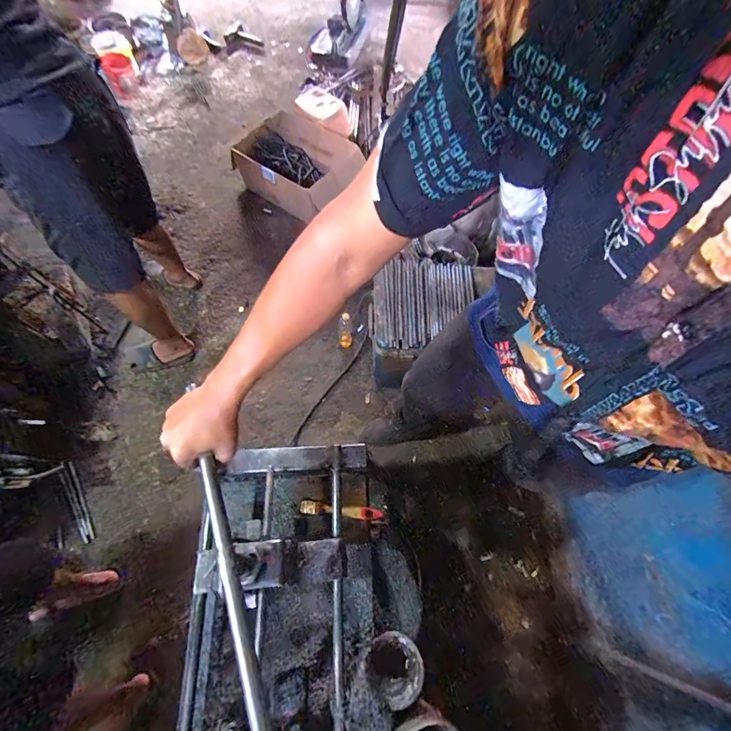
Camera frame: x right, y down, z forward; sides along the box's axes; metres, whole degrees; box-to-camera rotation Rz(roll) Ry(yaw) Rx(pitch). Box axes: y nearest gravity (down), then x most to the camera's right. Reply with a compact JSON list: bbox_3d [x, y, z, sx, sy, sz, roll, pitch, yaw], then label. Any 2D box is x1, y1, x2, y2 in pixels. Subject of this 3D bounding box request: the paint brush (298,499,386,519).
[{"bbox_3d":[-0.042,0.258,0.660,0.148,0.025,0.025,3,67,1],"label":"paint brush"}]

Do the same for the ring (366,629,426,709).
[{"bbox_3d":[0.045,0.458,0.560,0.087,0.040,0.082,31,50,29],"label":"ring"}]

